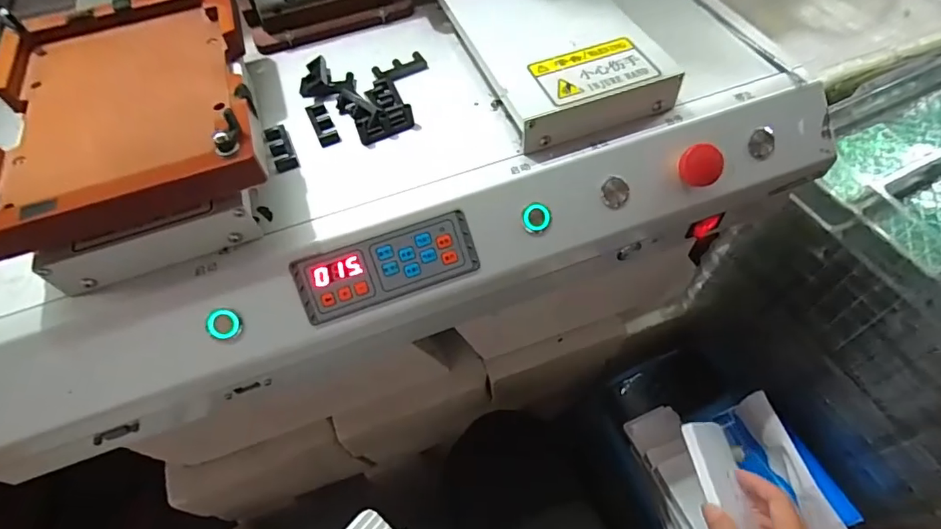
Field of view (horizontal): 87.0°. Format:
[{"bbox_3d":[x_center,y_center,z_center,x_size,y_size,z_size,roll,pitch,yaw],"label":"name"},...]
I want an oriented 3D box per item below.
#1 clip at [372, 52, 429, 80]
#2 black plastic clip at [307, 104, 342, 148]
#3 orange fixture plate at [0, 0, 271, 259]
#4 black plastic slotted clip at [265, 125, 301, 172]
[{"bbox_3d":[-0.058,-0.162,0.408,0.043,0.004,0.021,-25,58,-12],"label":"clip"},{"bbox_3d":[-0.112,-0.107,0.376,0.015,0.007,0.046,-23,58,-11],"label":"black plastic clip"},{"bbox_3d":[-0.228,-0.106,0.322,0.163,0.041,0.236,-20,57,-9],"label":"orange fixture plate"},{"bbox_3d":[-0.137,-0.085,0.360,0.016,0.006,0.043,-23,57,-10],"label":"black plastic slotted clip"}]

